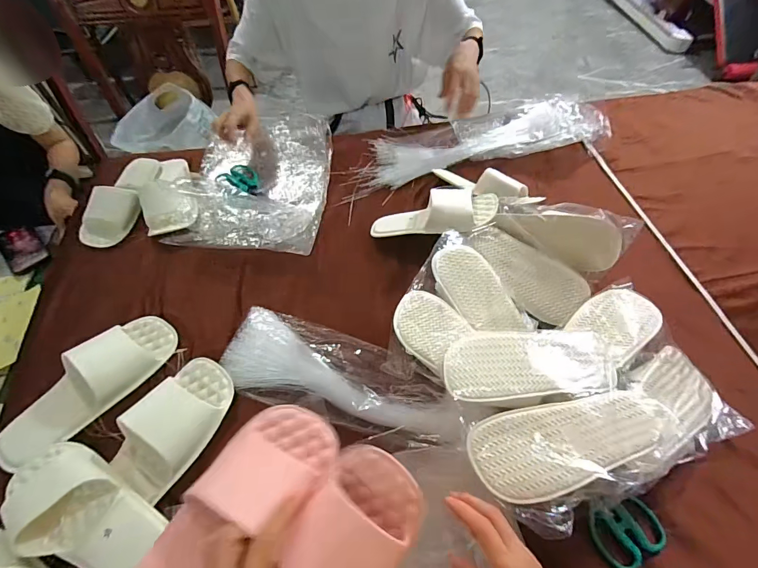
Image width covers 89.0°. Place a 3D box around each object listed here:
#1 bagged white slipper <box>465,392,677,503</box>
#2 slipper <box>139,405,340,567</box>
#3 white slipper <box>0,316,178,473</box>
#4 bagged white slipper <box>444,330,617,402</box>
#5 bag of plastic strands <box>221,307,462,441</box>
[{"bbox_3d":[0.240,0.190,0.471,0.248,0.029,0.099,-12,61,-7],"label":"bagged white slipper"},{"bbox_3d":[-0.136,0.209,0.336,0.099,0.049,0.231,32,63,17],"label":"slipper"},{"bbox_3d":[-0.440,0.151,0.580,0.116,0.056,0.268,31,63,19],"label":"white slipper"},{"bbox_3d":[0.211,0.109,0.531,0.234,0.036,0.108,-1,60,-1],"label":"bagged white slipper"},{"bbox_3d":[-0.073,0.156,0.582,0.382,0.034,0.118,25,61,16],"label":"bag of plastic strands"}]

